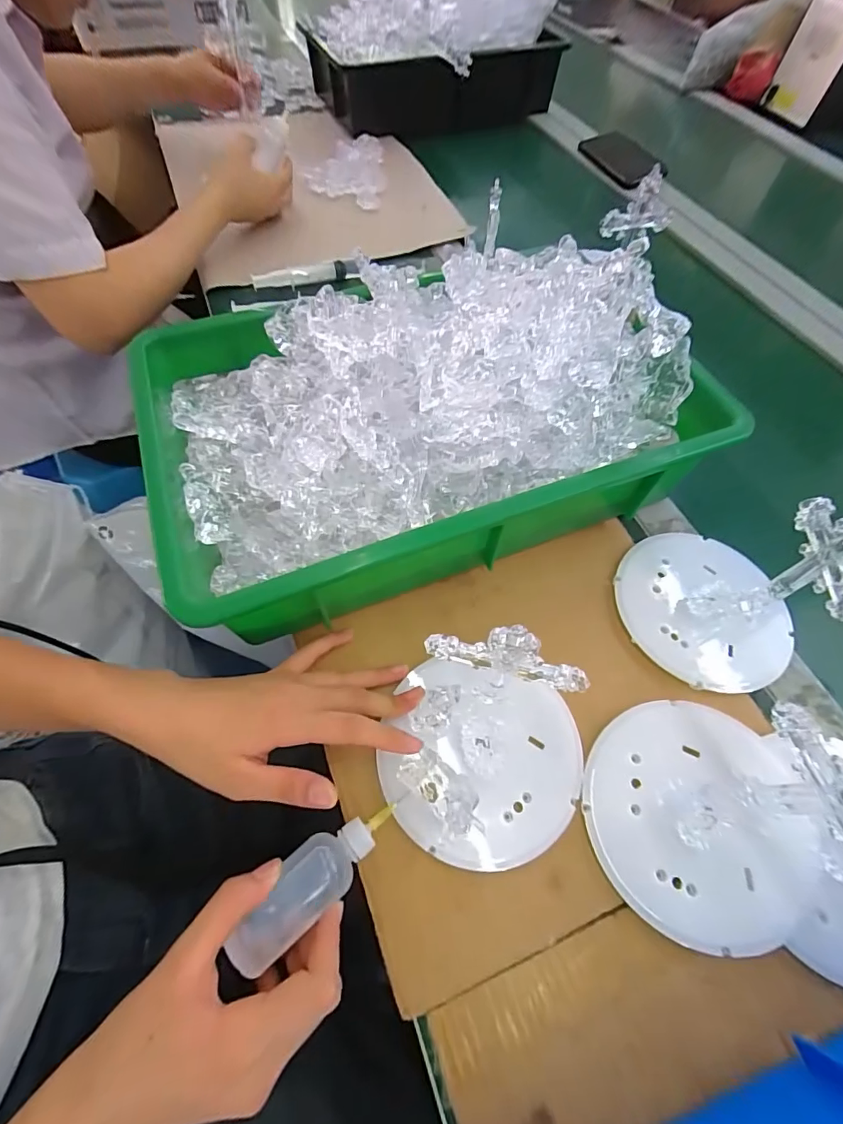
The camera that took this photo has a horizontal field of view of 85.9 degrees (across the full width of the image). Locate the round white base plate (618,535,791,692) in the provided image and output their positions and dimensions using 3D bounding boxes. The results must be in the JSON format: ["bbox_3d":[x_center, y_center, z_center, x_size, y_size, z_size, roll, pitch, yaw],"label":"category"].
[{"bbox_3d":[0.214,0.034,0.345,0.115,0.014,0.126,1,60,-1],"label":"round white base plate"}]

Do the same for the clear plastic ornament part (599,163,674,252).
[{"bbox_3d":[0.235,-0.378,0.486,0.078,0.066,0.015,-12,61,-8],"label":"clear plastic ornament part"}]

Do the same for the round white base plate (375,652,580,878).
[{"bbox_3d":[0.040,0.127,0.288,0.120,0.015,0.112,2,65,-5],"label":"round white base plate"}]

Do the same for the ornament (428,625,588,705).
[{"bbox_3d":[0.045,0.060,0.261,0.084,0.114,0.021,8,60,3],"label":"ornament"}]

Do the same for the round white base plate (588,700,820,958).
[{"bbox_3d":[0.164,0.154,0.275,0.120,0.017,0.126,1,60,-1],"label":"round white base plate"}]

